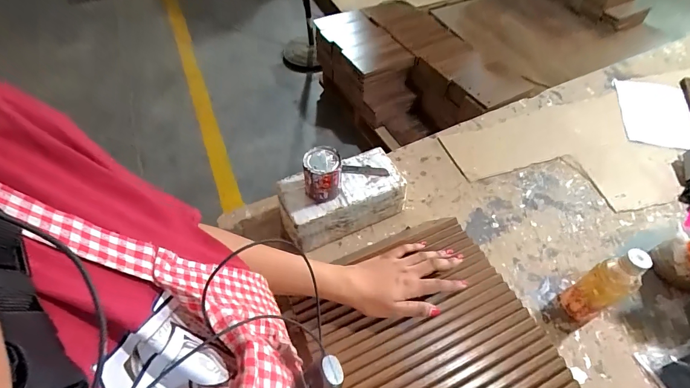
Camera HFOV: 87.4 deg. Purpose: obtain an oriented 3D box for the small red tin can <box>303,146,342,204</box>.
[{"bbox_3d":[-0.037,-0.032,0.611,0.060,0.074,0.061,-1,48,1],"label":"small red tin can"}]

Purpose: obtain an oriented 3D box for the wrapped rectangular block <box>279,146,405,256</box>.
[{"bbox_3d":[-0.008,0.010,0.677,0.223,0.103,0.109,-21,51,-17],"label":"wrapped rectangular block"}]

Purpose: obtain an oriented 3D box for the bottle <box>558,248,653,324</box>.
[{"bbox_3d":[0.384,0.140,0.543,0.046,0.168,0.058,-22,53,-16],"label":"bottle"}]

